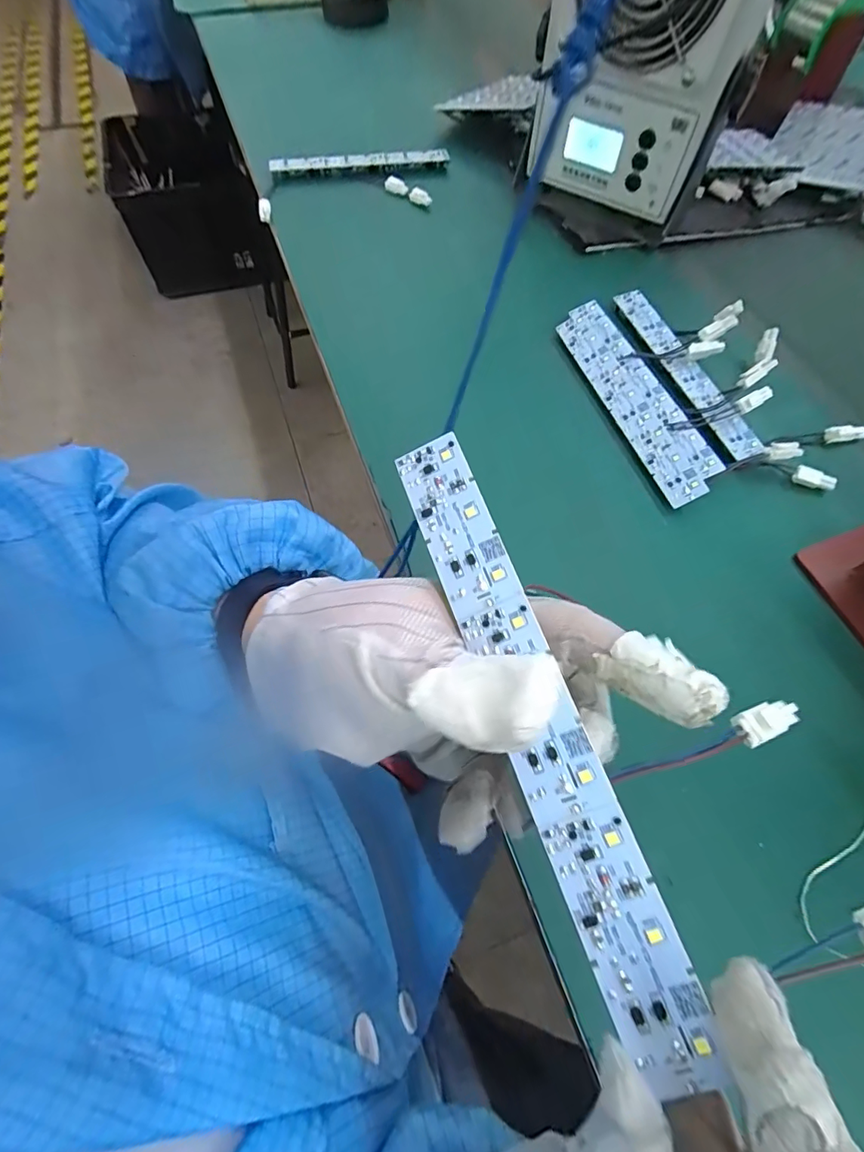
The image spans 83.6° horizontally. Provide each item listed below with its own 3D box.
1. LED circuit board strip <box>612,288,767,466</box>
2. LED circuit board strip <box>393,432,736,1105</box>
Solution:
[{"bbox_3d":[0.200,-0.166,0.383,0.027,0.009,0.188,-13,64,-9],"label":"LED circuit board strip"},{"bbox_3d":[0.029,0.038,0.145,0.024,0.004,0.186,-25,72,11],"label":"LED circuit board strip"}]

